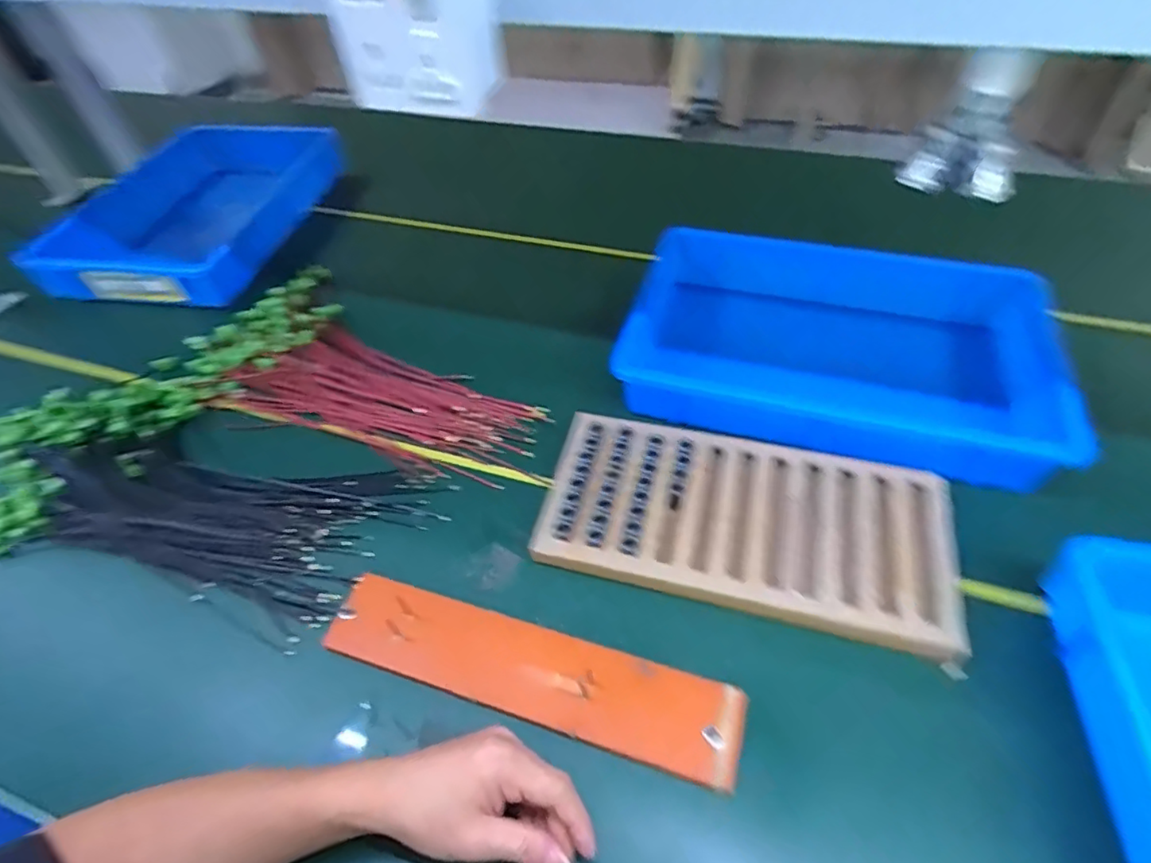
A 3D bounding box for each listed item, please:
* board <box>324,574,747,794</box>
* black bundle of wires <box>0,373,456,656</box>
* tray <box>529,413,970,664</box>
[{"bbox_3d":[-0.039,0.194,0.485,0.339,0.013,0.071,14,63,12],"label":"board"},{"bbox_3d":[-0.375,0.060,0.593,0.443,0.053,0.220,14,52,15],"label":"black bundle of wires"},{"bbox_3d":[0.158,0.085,0.561,0.367,0.031,0.177,10,51,13],"label":"tray"}]

